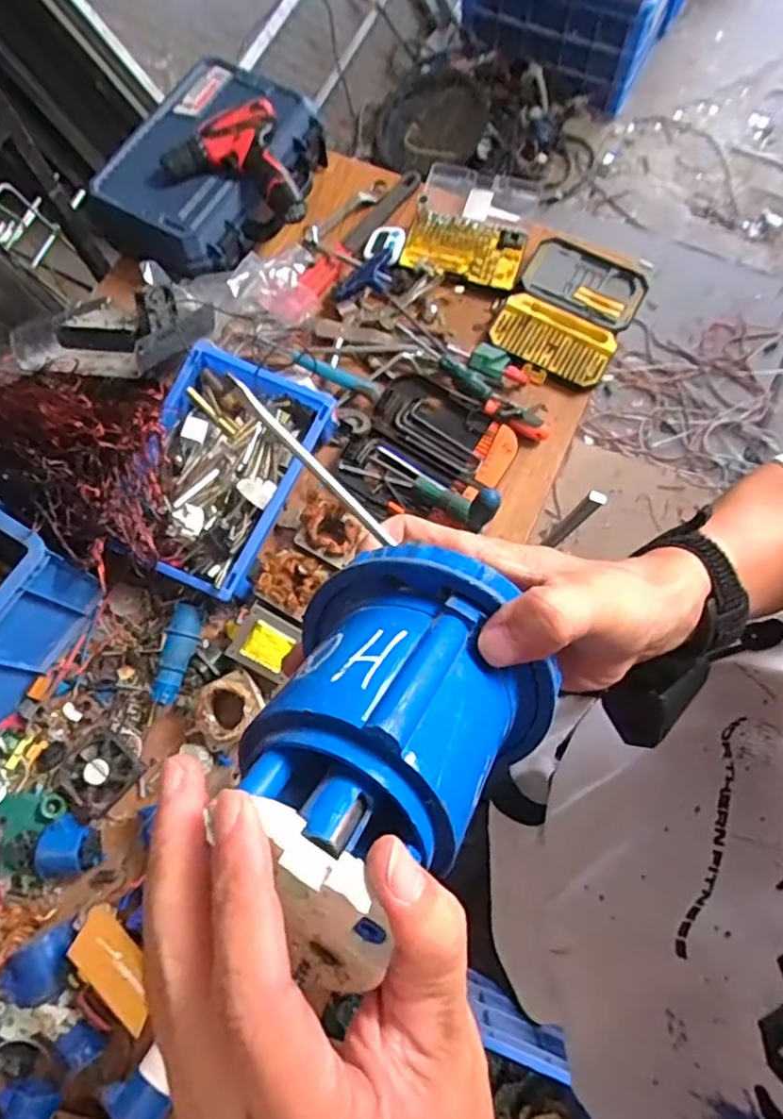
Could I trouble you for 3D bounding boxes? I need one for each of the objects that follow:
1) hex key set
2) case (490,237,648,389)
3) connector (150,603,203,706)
[{"bbox_3d":[0.079,-0.195,0.919,0.213,0.018,0.110,33,76,11],"label":"hex key set"},{"bbox_3d":[0.284,-0.398,0.997,0.185,0.024,0.257,29,76,10],"label":"case"},{"bbox_3d":[-0.278,0.126,0.823,0.043,0.038,0.128,11,73,5],"label":"connector"}]

